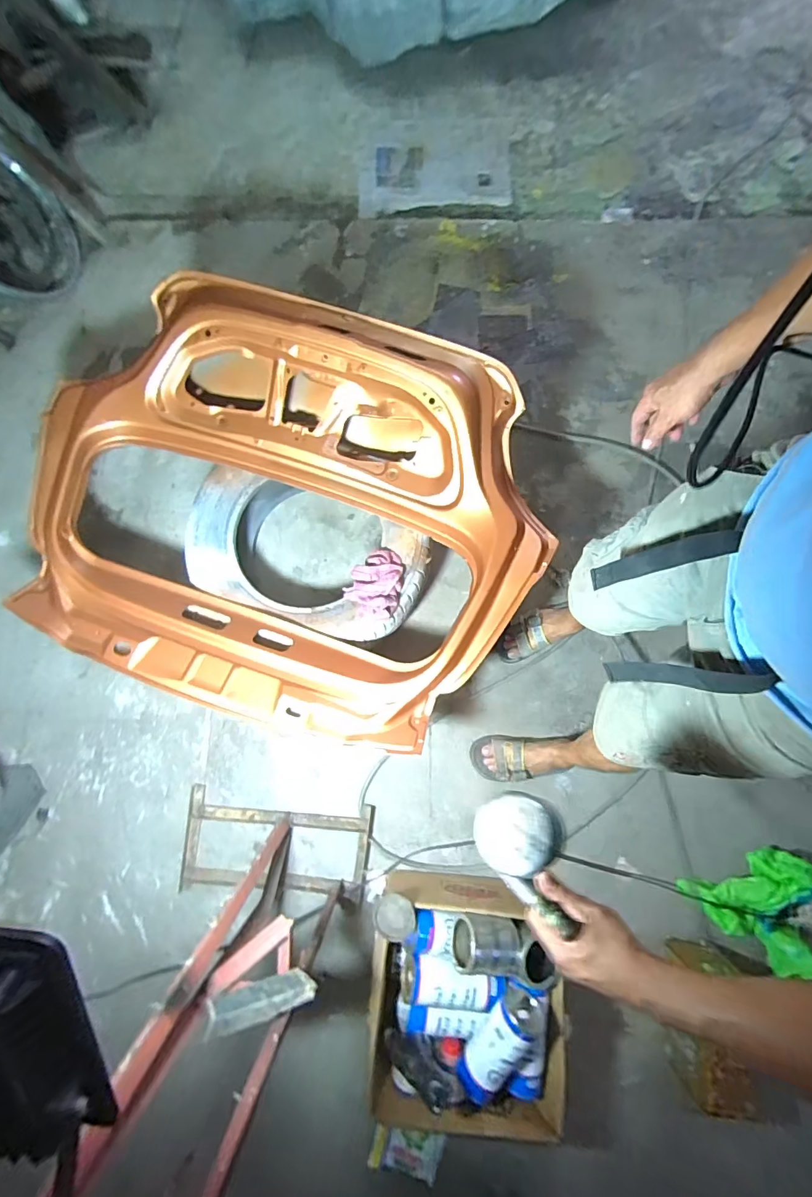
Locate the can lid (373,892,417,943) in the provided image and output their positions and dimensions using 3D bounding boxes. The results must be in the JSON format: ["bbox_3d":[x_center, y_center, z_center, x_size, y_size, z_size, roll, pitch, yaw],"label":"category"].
[{"bbox_3d":[-0.024,0.663,0.954,0.087,0.019,0.081,5,67,-11],"label":"can lid"}]

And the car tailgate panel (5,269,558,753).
[{"bbox_3d":[-0.264,-0.211,1.037,1.158,0.196,0.912,18,80,5],"label":"car tailgate panel"}]

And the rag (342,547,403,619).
[{"bbox_3d":[-0.076,-0.042,1.101,0.137,0.062,0.182,11,80,3],"label":"rag"}]

